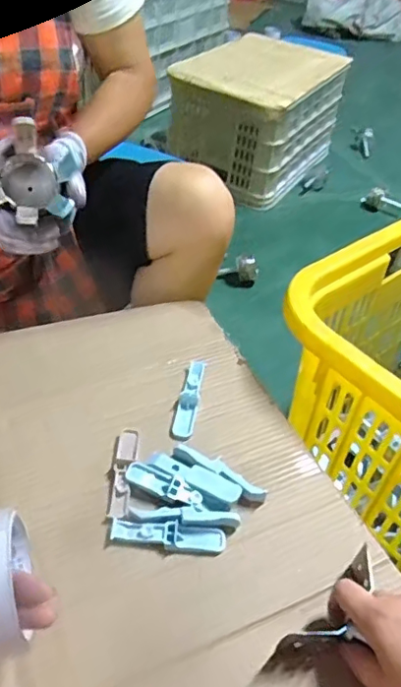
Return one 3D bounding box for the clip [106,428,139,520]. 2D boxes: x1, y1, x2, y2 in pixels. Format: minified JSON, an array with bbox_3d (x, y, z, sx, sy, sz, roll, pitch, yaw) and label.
[{"bbox_3d":[-0.074,0.121,0.525,0.022,0.015,0.095,6,44,-2],"label":"clip"}]

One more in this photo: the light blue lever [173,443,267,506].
[{"bbox_3d":[0.017,0.125,0.529,0.098,0.021,0.021,24,46,16],"label":"light blue lever"}]

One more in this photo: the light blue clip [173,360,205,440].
[{"bbox_3d":[-0.012,0.060,0.600,0.020,0.019,0.101,11,44,3],"label":"light blue clip"}]

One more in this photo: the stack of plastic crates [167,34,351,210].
[{"bbox_3d":[0.178,-0.672,1.642,0.355,0.291,0.520,27,47,19],"label":"stack of plastic crates"}]

